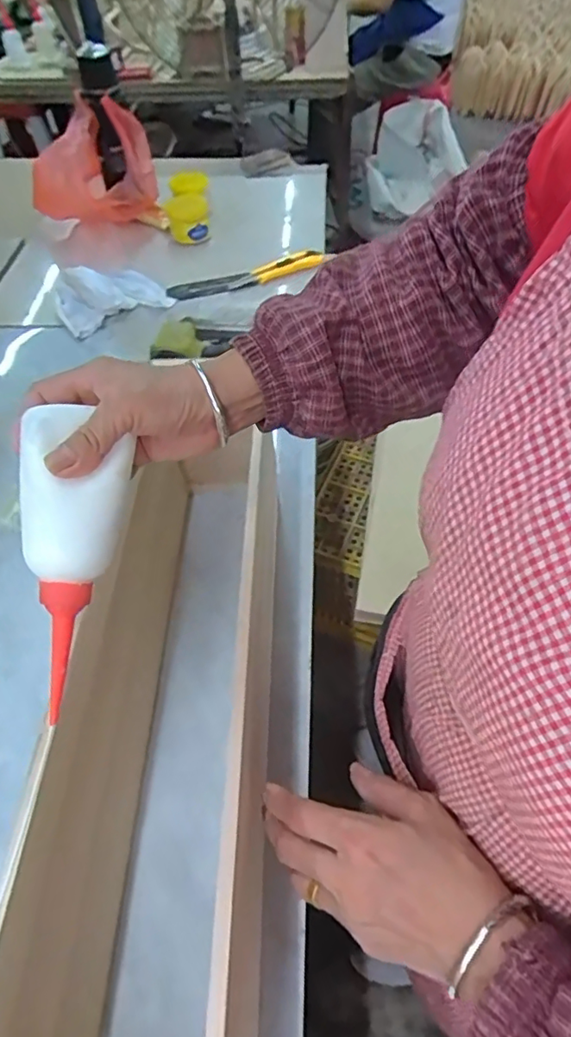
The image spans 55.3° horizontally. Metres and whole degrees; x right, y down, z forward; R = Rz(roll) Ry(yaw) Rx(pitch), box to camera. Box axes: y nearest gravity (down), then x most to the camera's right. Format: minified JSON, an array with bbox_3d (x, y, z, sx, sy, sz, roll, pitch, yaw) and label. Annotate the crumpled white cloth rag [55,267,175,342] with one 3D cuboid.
[{"bbox_3d":[-0.290,-0.374,0.901,0.175,0.076,0.119,-30,55,-22],"label":"crumpled white cloth rag"}]

